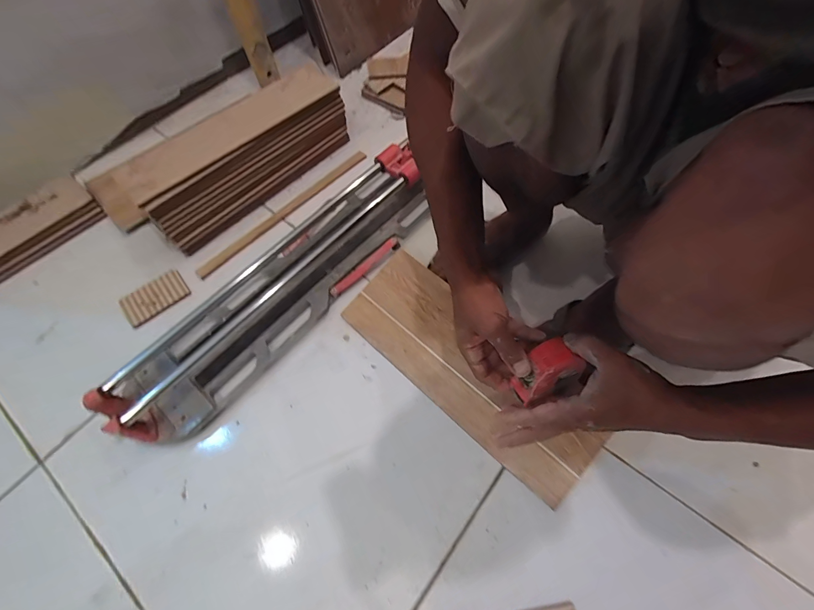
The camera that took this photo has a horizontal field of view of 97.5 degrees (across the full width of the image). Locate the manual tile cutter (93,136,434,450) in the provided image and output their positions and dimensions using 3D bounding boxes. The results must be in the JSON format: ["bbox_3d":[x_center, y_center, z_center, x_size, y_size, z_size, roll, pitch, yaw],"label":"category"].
[{"bbox_3d":[-0.177,-0.039,0.560,0.127,0.086,0.565,37,70,18],"label":"manual tile cutter"}]

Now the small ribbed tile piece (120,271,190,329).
[{"bbox_3d":[-0.419,-0.014,0.594,0.100,0.015,0.063,-38,68,-16],"label":"small ribbed tile piece"}]

